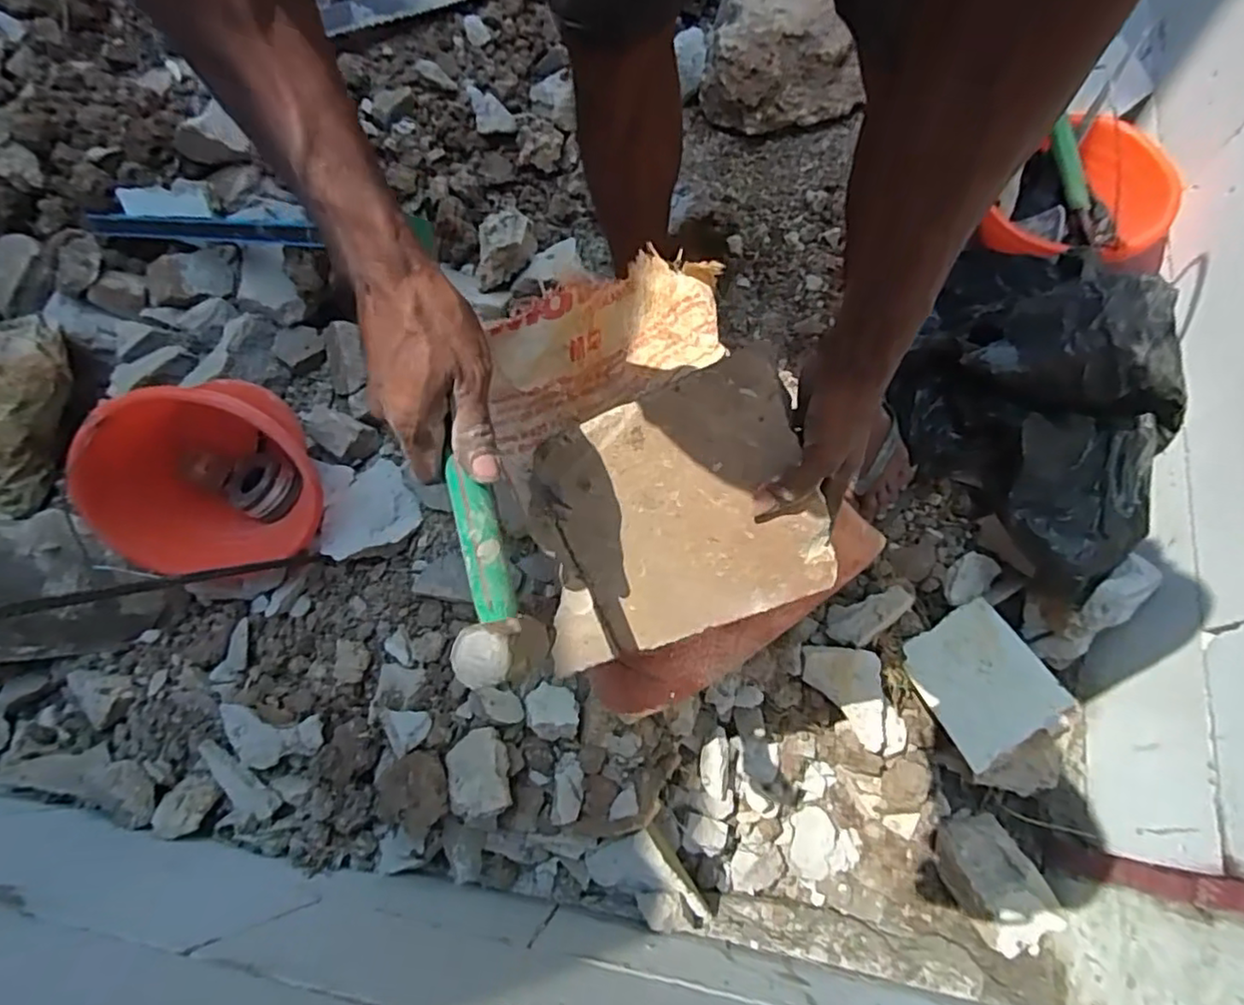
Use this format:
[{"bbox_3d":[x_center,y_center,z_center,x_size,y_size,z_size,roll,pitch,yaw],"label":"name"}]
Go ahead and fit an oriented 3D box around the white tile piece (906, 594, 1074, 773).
[{"bbox_3d":[0.437,0.214,0.794,0.131,0.010,0.176,-36,38,14],"label":"white tile piece"}]

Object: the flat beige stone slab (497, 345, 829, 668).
[{"bbox_3d":[0.030,0.015,0.526,0.247,0.012,0.192,-22,99,16],"label":"flat beige stone slab"}]

